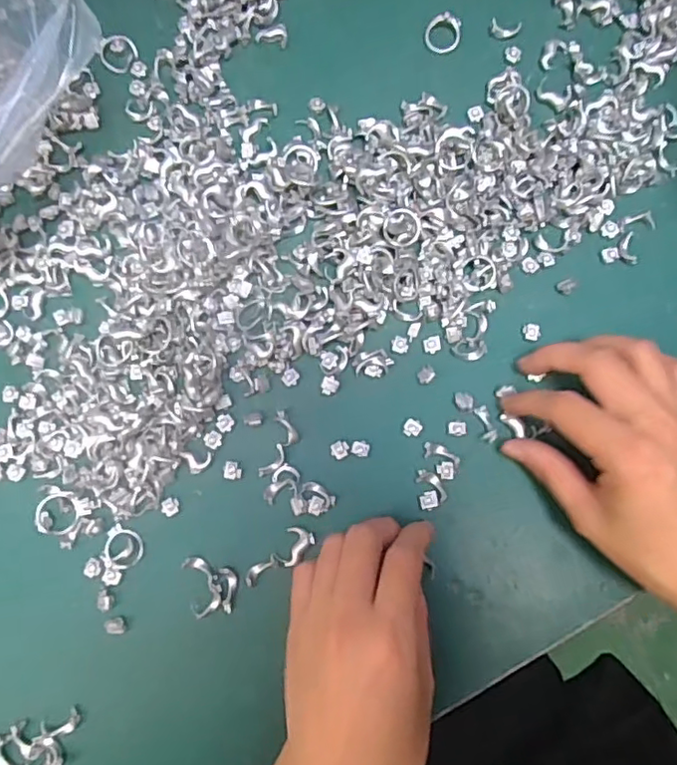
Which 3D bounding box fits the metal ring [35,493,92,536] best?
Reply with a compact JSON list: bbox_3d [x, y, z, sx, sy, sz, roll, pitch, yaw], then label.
[{"bbox_3d":[-0.144,0.069,0.313,0.027,0.005,0.021,-7,80,-1],"label":"metal ring"}]

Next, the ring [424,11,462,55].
[{"bbox_3d":[0.064,-0.212,0.362,0.021,0.007,0.023,0,80,1],"label":"ring"}]

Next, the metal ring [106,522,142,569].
[{"bbox_3d":[-0.112,0.086,0.311,0.019,0.004,0.021,5,80,2],"label":"metal ring"}]

